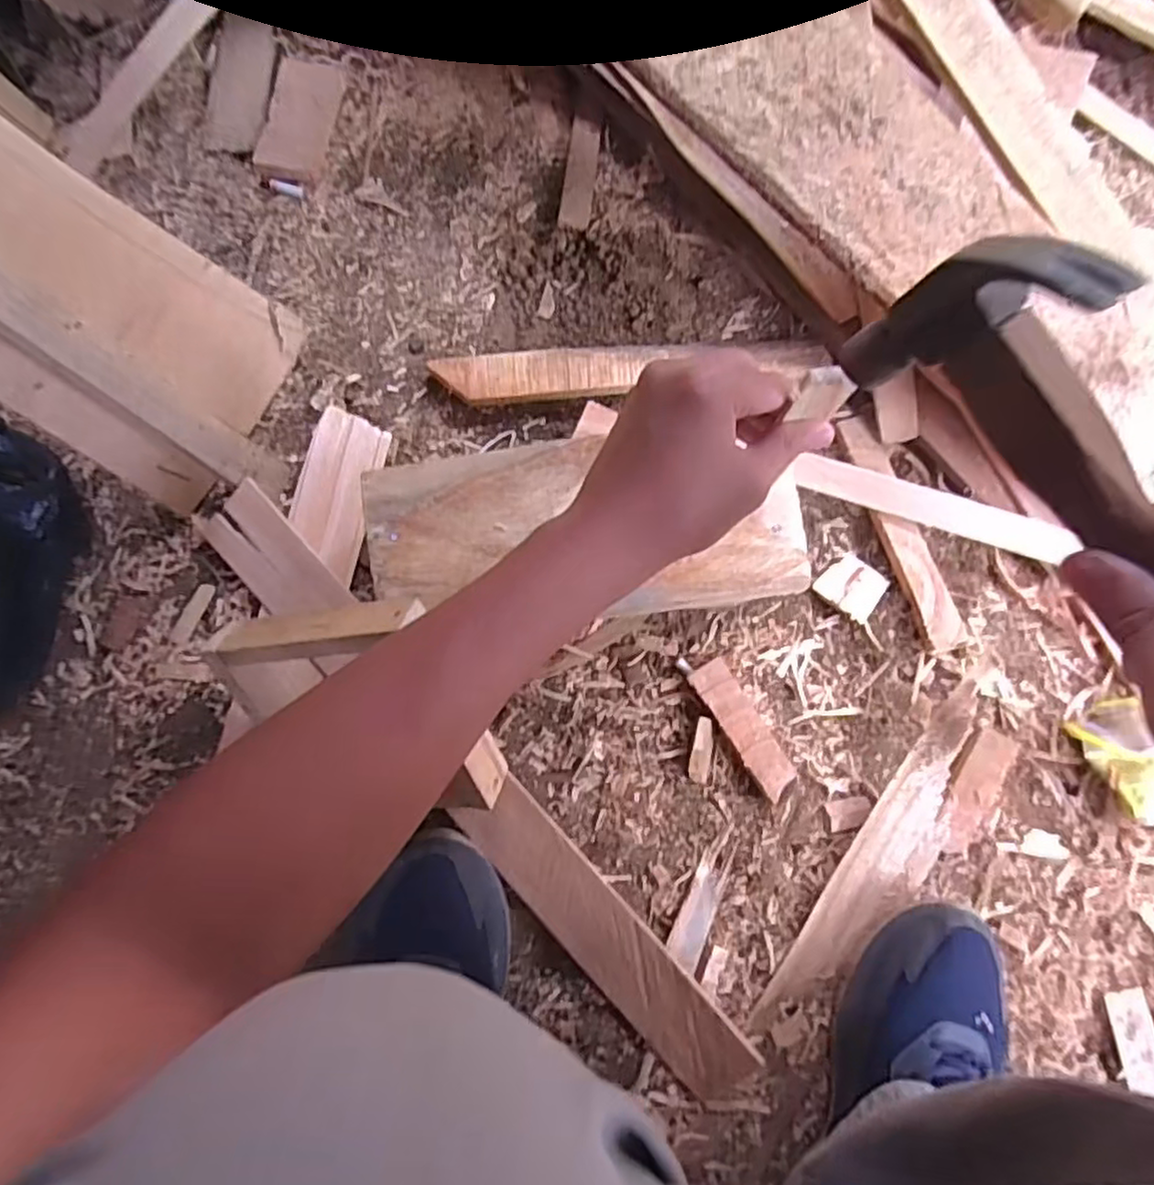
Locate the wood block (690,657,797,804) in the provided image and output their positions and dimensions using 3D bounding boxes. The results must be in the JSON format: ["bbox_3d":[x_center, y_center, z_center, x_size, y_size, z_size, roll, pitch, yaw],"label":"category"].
[{"bbox_3d":[0.130,0.105,0.543,0.031,0.016,0.110,-31,84,-6],"label":"wood block"}]

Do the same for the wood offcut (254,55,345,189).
[{"bbox_3d":[-0.243,-0.417,0.613,0.052,0.017,0.118,10,81,-1],"label":"wood offcut"}]

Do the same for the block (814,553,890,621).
[{"bbox_3d":[0.227,-0.005,0.577,0.047,0.011,0.047,-44,86,-8],"label":"block"}]

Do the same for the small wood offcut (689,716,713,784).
[{"bbox_3d":[0.097,0.122,0.541,0.017,0.010,0.049,11,81,-1],"label":"small wood offcut"}]

